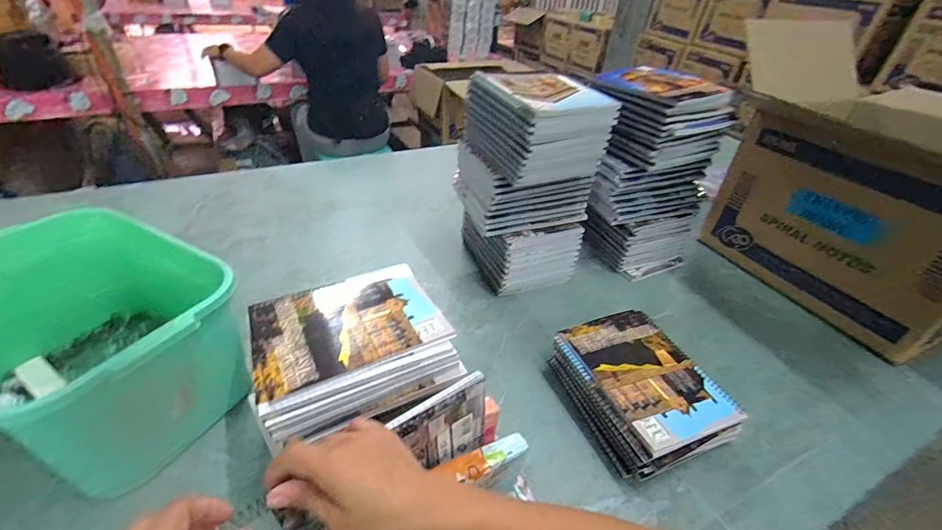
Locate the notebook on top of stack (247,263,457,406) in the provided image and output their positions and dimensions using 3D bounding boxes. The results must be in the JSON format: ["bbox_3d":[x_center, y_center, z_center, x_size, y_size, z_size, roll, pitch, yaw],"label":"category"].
[{"bbox_3d":[-0.142,0.064,0.479,0.203,0.008,0.149,-16,42,-25],"label":"notebook on top of stack"}]

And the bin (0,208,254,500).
[{"bbox_3d":[-0.453,0.098,0.510,0.336,0.201,0.228,20,40,19],"label":"bin"}]

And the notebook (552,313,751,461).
[{"bbox_3d":[0.233,0.144,0.563,0.153,0.014,0.201,-12,41,-20],"label":"notebook"}]

